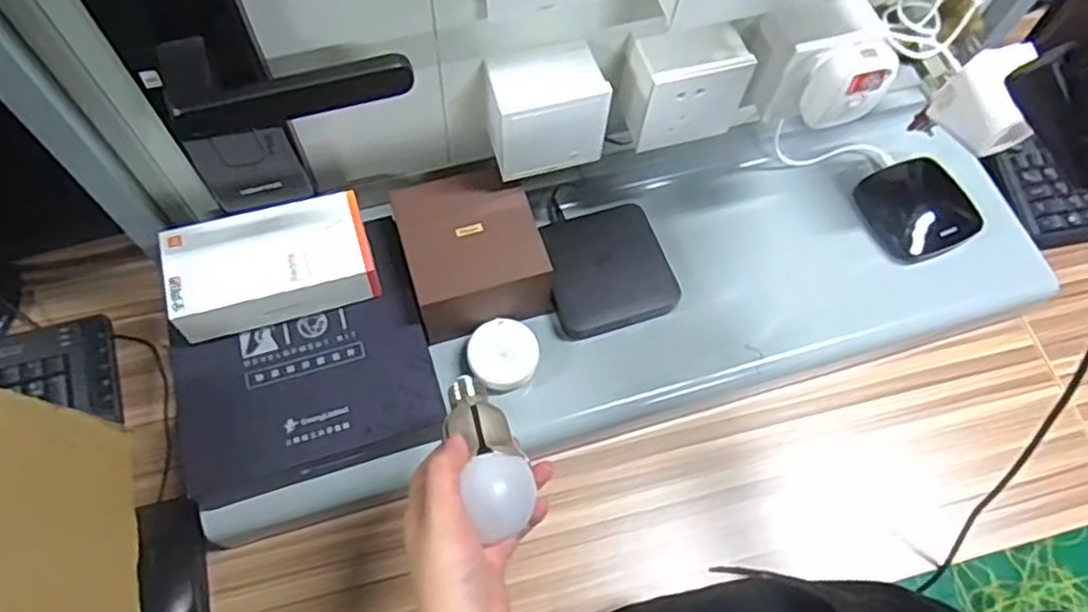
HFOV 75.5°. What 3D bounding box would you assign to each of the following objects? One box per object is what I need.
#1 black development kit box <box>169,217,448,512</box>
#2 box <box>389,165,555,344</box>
[{"bbox_3d":[-0.199,0.043,0.581,0.199,0.032,0.191,-15,67,-7],"label":"black development kit box"},{"bbox_3d":[-0.060,-0.044,0.609,0.120,0.076,0.123,-17,67,-8],"label":"box"}]

